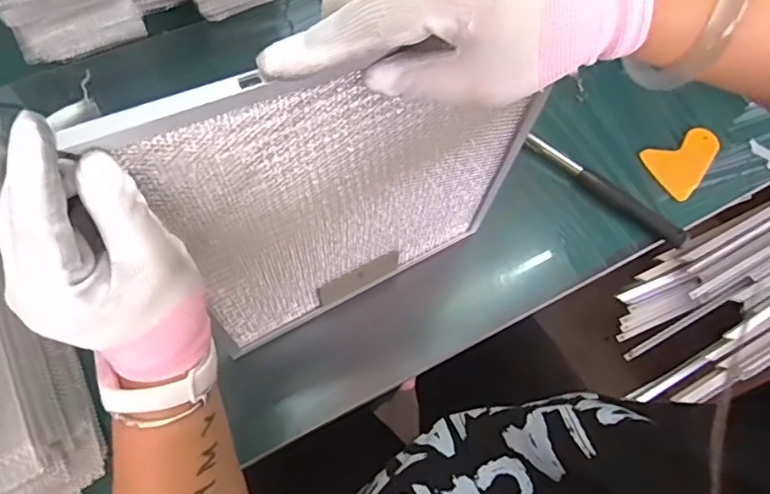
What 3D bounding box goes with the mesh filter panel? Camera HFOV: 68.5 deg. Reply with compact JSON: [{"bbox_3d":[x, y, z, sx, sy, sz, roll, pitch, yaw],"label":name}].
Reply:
[{"bbox_3d":[-0.018,-0.030,0.417,0.264,0.325,0.020,-25,70,-14],"label":"mesh filter panel"}]

